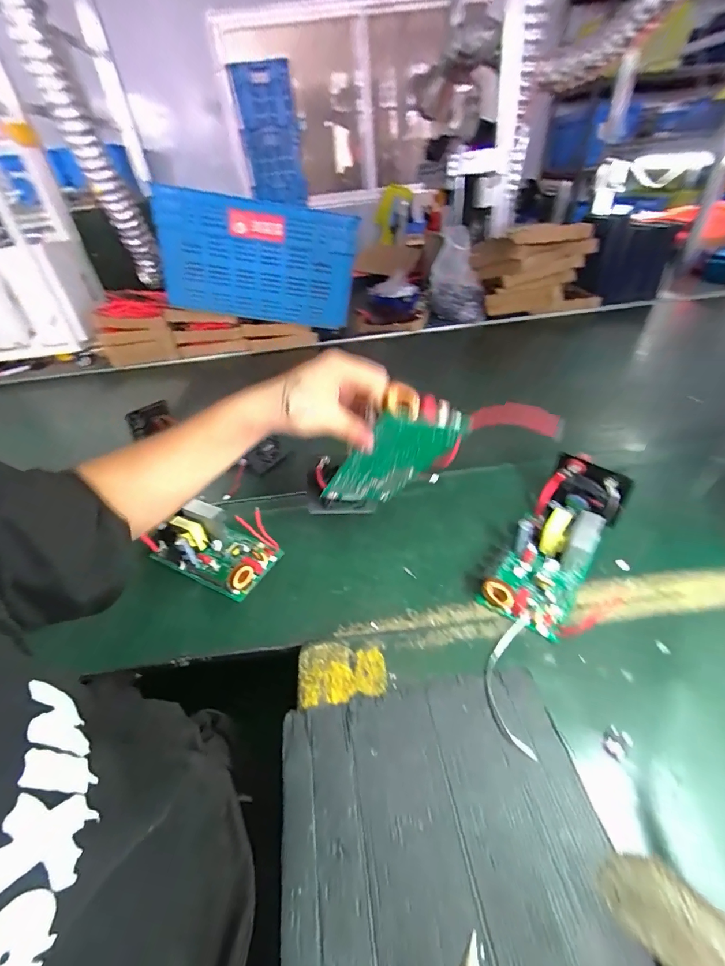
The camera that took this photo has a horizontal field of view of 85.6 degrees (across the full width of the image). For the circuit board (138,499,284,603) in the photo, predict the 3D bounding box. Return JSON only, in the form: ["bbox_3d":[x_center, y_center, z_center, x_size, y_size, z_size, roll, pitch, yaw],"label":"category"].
[{"bbox_3d":[-0.222,0.085,0.574,0.189,0.058,0.107,16,44,27],"label":"circuit board"}]

